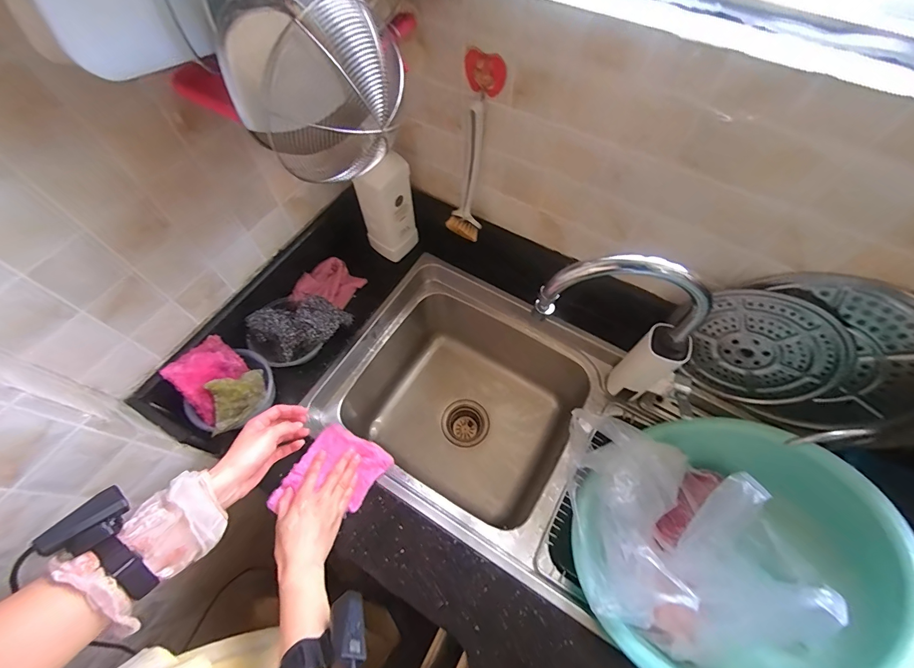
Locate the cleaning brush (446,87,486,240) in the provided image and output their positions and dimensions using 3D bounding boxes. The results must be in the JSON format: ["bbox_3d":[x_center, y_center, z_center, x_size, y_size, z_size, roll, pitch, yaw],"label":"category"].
[{"bbox_3d":[0.012,-0.253,0.631,0.055,0.221,0.061,0,63,0],"label":"cleaning brush"}]

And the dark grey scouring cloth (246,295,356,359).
[{"bbox_3d":[-0.274,-0.018,0.688,0.162,0.046,0.093,-18,64,-9],"label":"dark grey scouring cloth"}]

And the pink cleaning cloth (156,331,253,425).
[{"bbox_3d":[-0.390,0.070,0.625,0.098,0.017,0.108,-43,108,-26],"label":"pink cleaning cloth"}]

